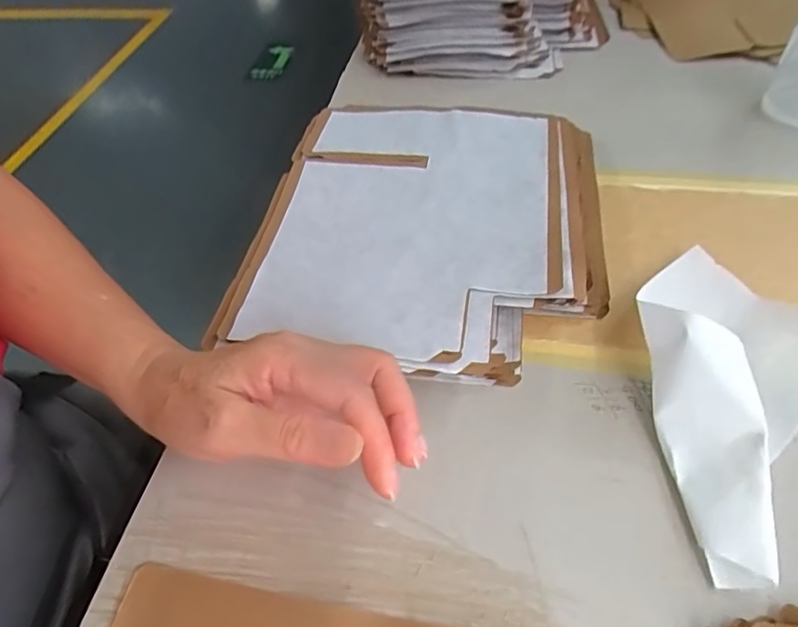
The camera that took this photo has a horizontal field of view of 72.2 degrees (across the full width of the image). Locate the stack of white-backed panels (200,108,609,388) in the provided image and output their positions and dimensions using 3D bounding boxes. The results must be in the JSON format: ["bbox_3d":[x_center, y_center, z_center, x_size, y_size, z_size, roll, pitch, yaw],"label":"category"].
[{"bbox_3d":[0.022,-0.062,0.379,0.225,0.034,0.254,6,52,10],"label":"stack of white-backed panels"}]

